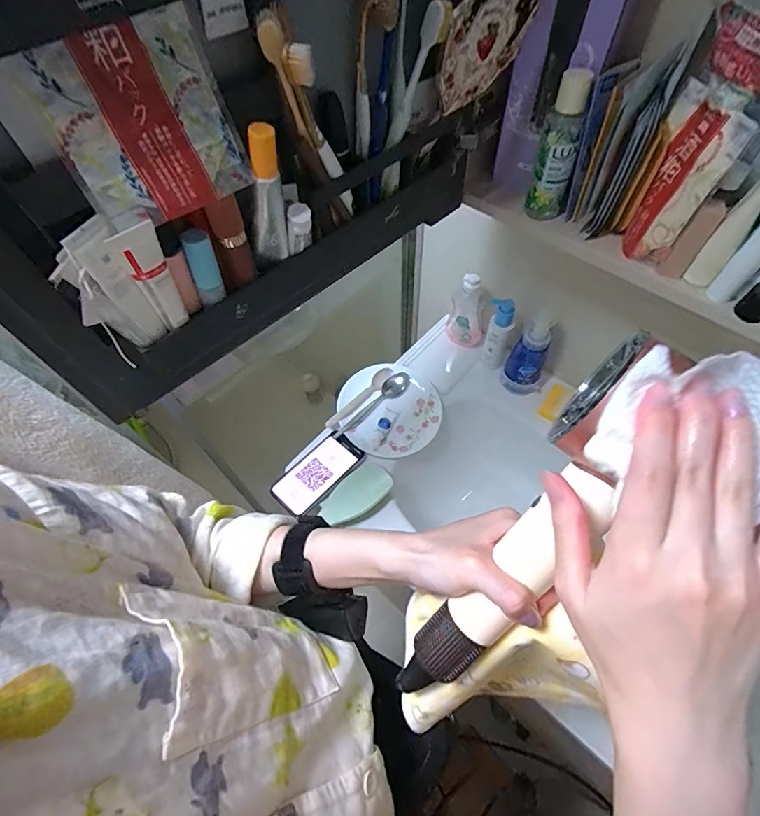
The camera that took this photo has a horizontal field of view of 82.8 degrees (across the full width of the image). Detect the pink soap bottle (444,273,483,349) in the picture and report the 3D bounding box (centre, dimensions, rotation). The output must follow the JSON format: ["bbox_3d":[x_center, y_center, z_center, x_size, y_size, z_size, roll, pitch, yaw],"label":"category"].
[{"bbox_3d":[0.159,-0.174,0.786,0.073,0.156,0.034,15,60,11],"label":"pink soap bottle"}]

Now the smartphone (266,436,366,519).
[{"bbox_3d":[-0.102,0.107,0.713,0.074,0.012,0.152,40,67,23],"label":"smartphone"}]

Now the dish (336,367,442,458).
[{"bbox_3d":[0.016,0.010,0.767,0.174,0.034,0.160,-1,58,1],"label":"dish"}]

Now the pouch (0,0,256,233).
[{"bbox_3d":[-0.134,-0.153,0.242,0.109,0.088,0.016,-41,46,-21],"label":"pouch"}]

